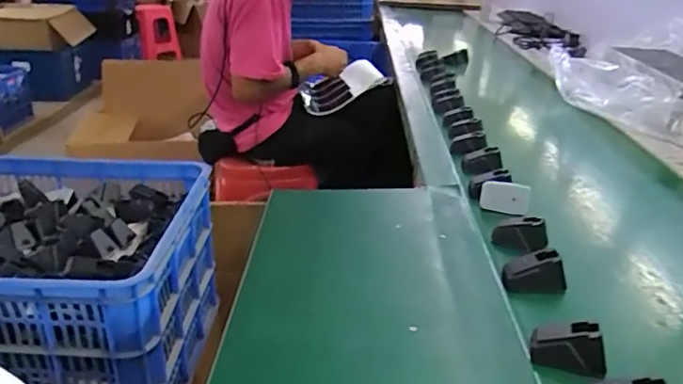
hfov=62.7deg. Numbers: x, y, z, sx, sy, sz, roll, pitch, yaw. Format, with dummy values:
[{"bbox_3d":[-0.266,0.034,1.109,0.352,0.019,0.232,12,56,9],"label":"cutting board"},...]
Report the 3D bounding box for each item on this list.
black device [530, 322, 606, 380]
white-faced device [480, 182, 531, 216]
[{"bbox_3d":[0.216,0.147,0.531,0.067,0.050,0.024,15,27,26],"label":"black device"},{"bbox_3d":[0.238,0.009,0.816,0.072,0.043,0.012,11,15,35],"label":"white-faced device"}]

